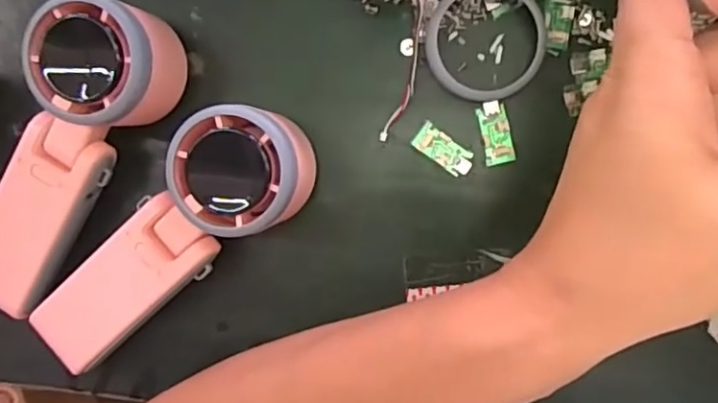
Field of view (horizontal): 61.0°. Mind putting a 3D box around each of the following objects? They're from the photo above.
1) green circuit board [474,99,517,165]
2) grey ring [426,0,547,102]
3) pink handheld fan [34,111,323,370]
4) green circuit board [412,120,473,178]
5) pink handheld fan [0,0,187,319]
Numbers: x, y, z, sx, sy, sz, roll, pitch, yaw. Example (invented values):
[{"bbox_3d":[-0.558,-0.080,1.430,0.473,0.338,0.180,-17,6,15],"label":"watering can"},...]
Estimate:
[{"bbox_3d":[0.070,-0.035,0.310,0.015,0.004,0.032,-12,91,5],"label":"green circuit board"},{"bbox_3d":[0.063,-0.079,0.304,0.057,0.008,0.058,1,104,5],"label":"grey ring"},{"bbox_3d":[-0.095,0.017,0.300,0.166,0.050,0.058,-36,89,5],"label":"pink handheld fan"},{"bbox_3d":[0.044,-0.026,0.314,0.032,0.004,0.015,36,94,2],"label":"green circuit board"},{"bbox_3d":[-0.150,-0.022,0.305,0.057,0.056,0.165,36,94,2],"label":"pink handheld fan"}]

